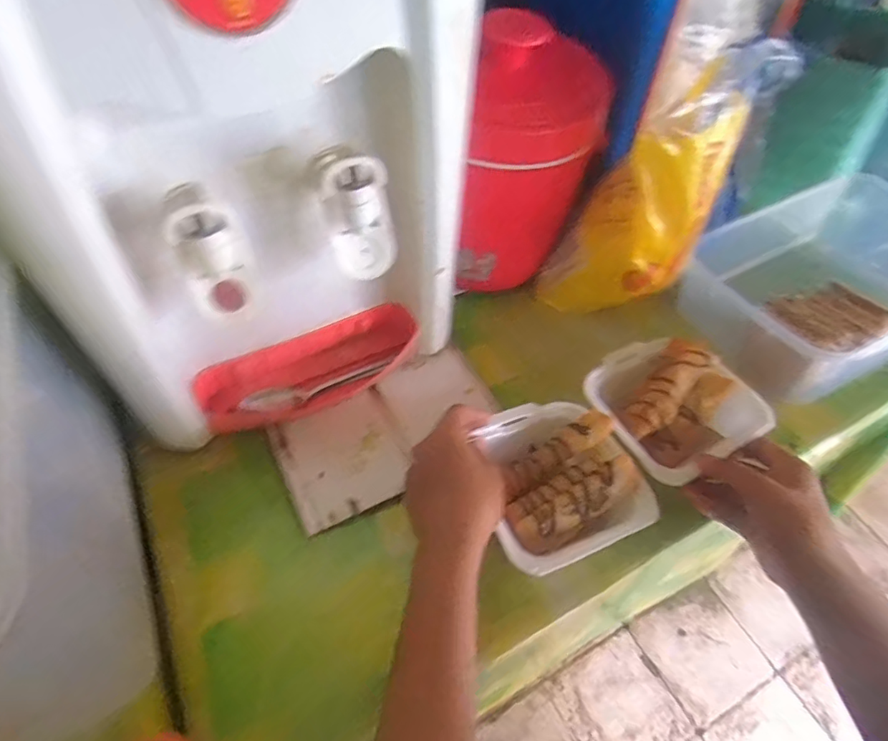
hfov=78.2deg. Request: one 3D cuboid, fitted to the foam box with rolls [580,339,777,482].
[{"bbox_3d":[0.204,0.025,0.500,0.124,0.048,0.133,-24,57,-18],"label":"foam box with rolls"}]

